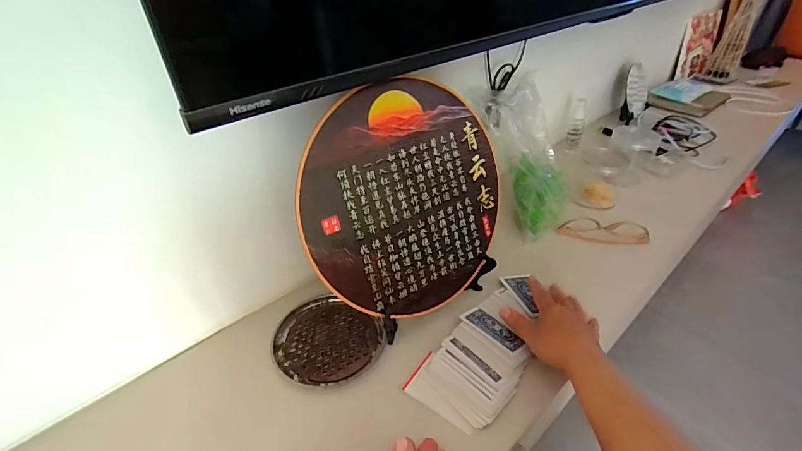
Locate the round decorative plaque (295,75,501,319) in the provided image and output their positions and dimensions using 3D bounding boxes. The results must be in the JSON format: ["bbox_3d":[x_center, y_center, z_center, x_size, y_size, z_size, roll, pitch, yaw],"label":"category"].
[{"bbox_3d":[0.018,-0.033,0.478,0.276,0.276,0.009,-29,20,-26],"label":"round decorative plaque"}]

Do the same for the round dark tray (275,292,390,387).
[{"bbox_3d":[-0.097,0.147,0.506,0.138,0.024,0.125,18,42,25],"label":"round dark tray"}]

